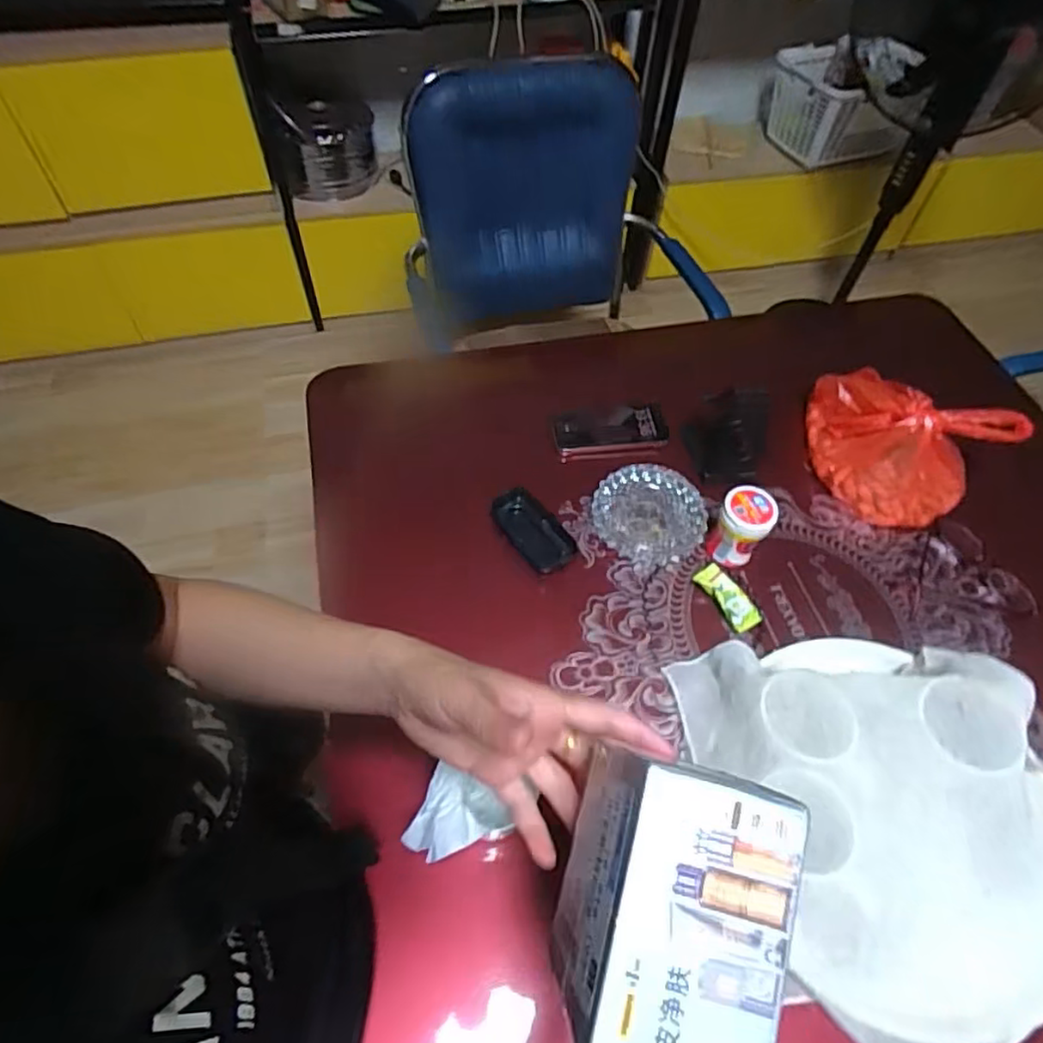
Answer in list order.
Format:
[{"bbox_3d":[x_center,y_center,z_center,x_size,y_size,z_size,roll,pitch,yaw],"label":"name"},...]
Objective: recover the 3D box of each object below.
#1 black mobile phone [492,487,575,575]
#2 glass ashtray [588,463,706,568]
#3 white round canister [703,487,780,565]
[{"bbox_3d":[0.013,0.011,0.727,0.055,0.015,0.114,-34,63,-23],"label":"black mobile phone"},{"bbox_3d":[0.152,-0.008,0.745,0.124,0.026,0.128,1,55,-2],"label":"glass ashtray"},{"bbox_3d":[0.238,0.010,0.701,0.058,0.089,0.060,31,60,17],"label":"white round canister"}]

